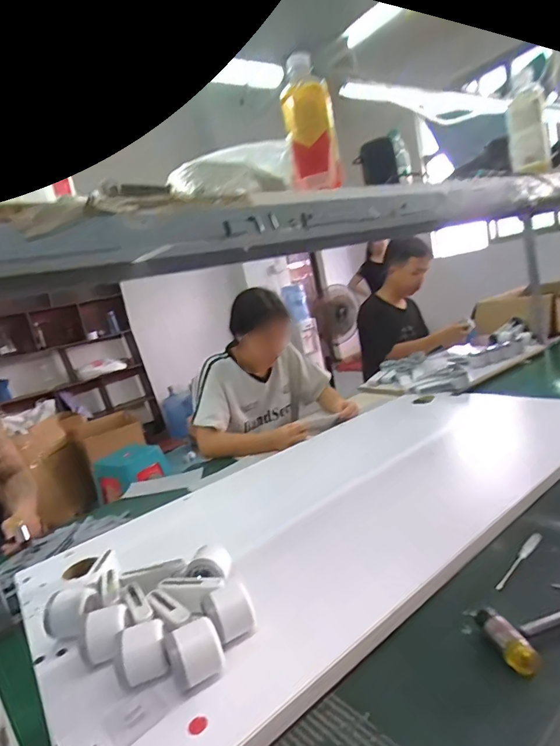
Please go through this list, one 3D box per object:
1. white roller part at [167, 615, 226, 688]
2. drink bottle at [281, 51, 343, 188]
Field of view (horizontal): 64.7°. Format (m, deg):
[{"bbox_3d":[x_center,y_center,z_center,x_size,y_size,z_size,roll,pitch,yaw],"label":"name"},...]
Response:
[{"bbox_3d":[-0.095,0.316,0.496,0.058,0.062,0.065,-18,12,-28],"label":"white roller part"},{"bbox_3d":[0.041,-0.346,0.611,0.067,0.172,0.066,-12,10,1],"label":"drink bottle"}]

